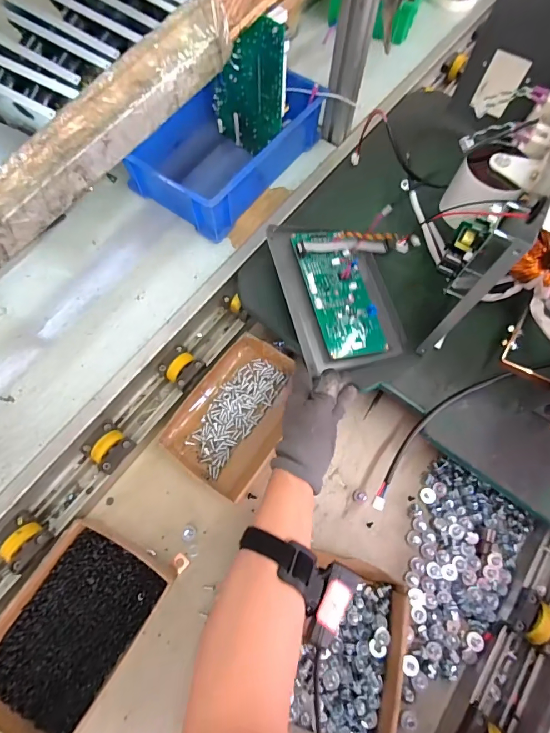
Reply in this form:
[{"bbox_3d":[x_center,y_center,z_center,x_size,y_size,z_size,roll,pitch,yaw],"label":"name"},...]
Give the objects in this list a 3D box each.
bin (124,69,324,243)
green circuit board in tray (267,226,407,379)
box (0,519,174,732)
[{"bbox_3d":[-0.083,-0.365,0.623,0.193,0.092,0.287,35,73,12],"label":"bin"},{"bbox_3d":[0.093,-0.109,0.545,0.161,0.042,0.219,-13,71,-6],"label":"green circuit board in tray"},{"bbox_3d":[-0.250,0.318,0.476,0.148,0.042,0.215,30,71,14],"label":"box"}]

